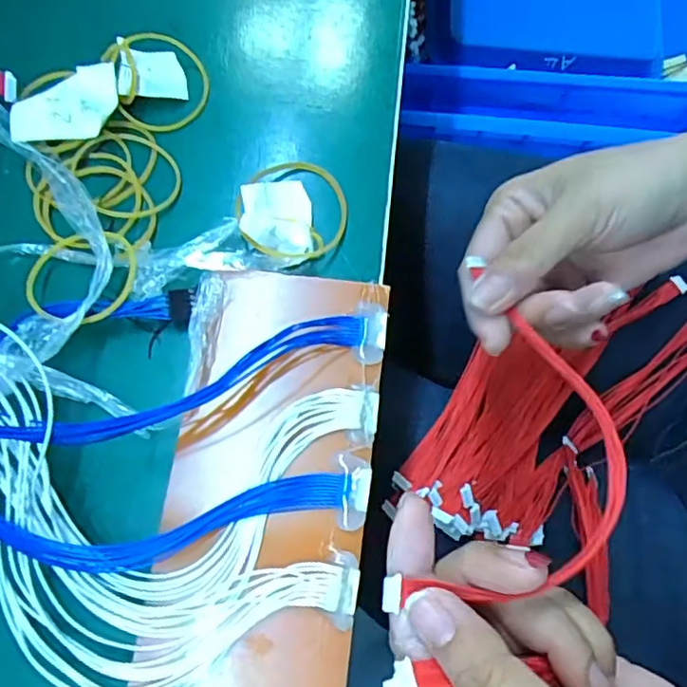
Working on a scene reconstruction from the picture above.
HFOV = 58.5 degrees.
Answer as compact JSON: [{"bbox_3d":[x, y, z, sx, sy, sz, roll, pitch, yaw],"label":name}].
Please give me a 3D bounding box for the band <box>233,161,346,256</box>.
[{"bbox_3d":[-0.021,-0.058,0.262,0.047,0.005,0.050,6,63,-12],"label":"band"}]

